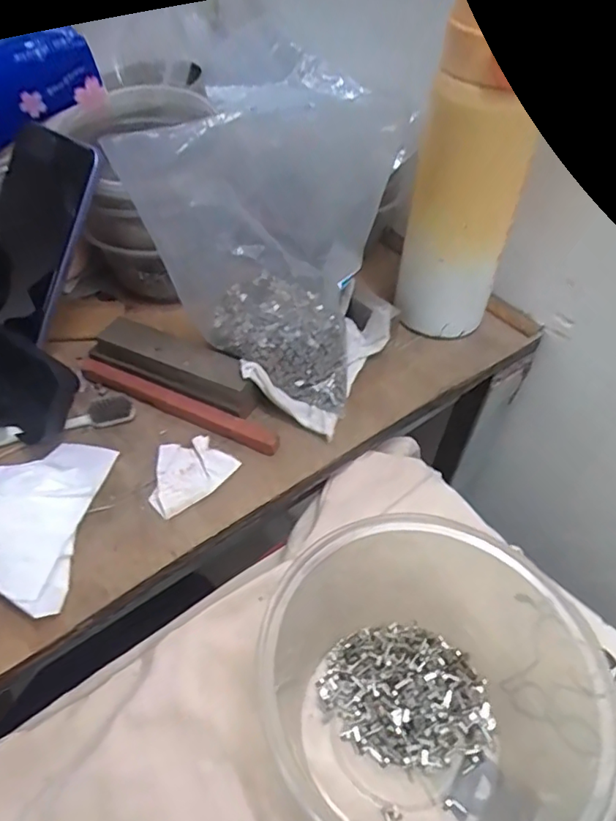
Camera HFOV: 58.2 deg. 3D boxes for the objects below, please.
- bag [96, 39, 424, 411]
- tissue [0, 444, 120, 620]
[{"bbox_3d":[-0.022,-0.098,0.349,0.121,0.158,0.119,13,49,8],"label":"bag"},{"bbox_3d":[-0.152,0.056,0.295,0.067,0.018,0.101,3,48,0],"label":"tissue"}]

